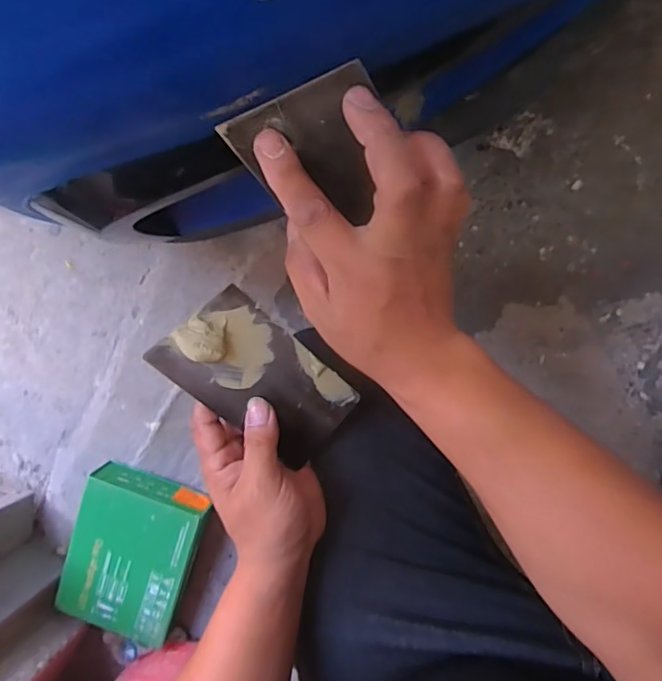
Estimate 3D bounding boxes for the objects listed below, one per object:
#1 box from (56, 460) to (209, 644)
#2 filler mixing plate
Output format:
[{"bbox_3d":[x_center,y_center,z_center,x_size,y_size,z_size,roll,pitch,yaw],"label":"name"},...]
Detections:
[{"bbox_3d":[-0.281,0.307,0.740,0.173,0.049,0.230,18,99,8],"label":"box"},{"bbox_3d":[-0.045,0.028,0.356,0.135,0.010,0.072,42,85,-22],"label":"filler mixing plate"}]

